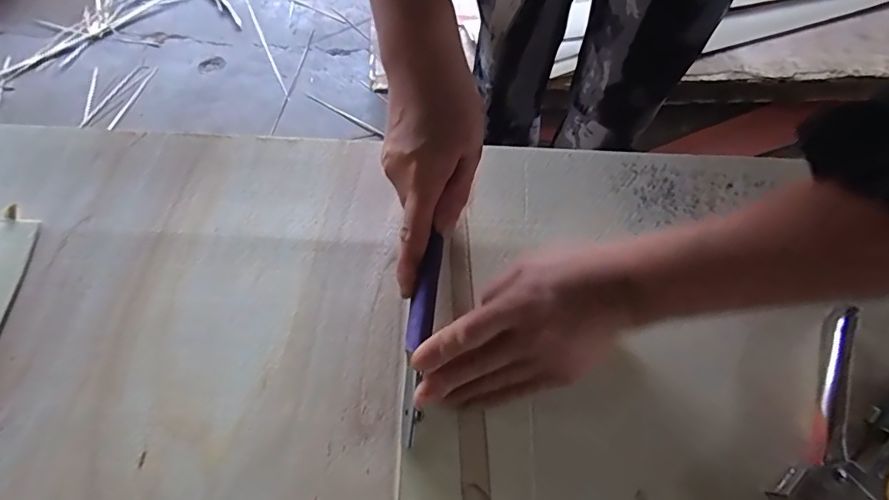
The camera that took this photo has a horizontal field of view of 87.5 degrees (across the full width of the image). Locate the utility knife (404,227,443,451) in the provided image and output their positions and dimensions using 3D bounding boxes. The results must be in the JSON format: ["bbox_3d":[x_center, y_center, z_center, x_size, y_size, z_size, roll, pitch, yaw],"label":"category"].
[{"bbox_3d":[-0.018,0.058,0.321,0.019,0.027,0.134,8,82,3],"label":"utility knife"}]

